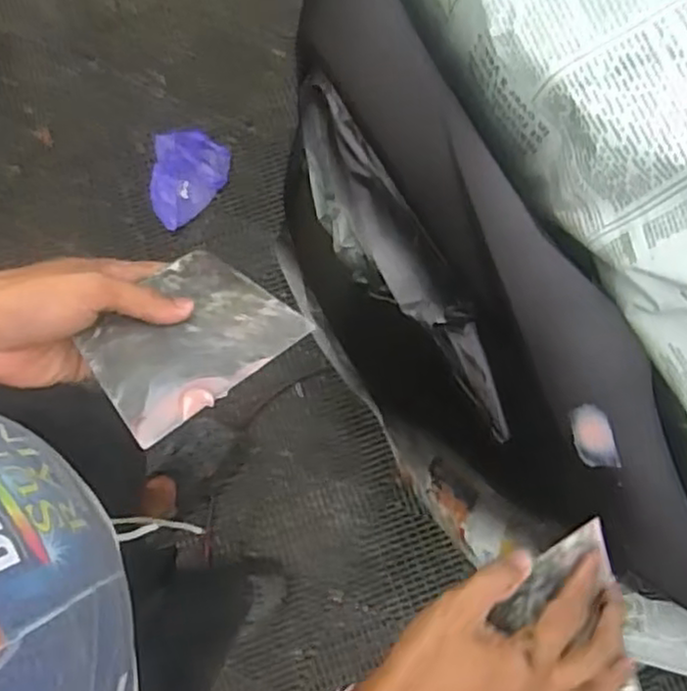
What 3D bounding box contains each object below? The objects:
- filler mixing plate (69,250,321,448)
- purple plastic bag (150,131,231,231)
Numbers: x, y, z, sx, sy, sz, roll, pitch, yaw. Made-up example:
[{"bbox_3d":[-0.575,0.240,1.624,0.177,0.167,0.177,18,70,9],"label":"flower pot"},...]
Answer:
[{"bbox_3d":[-0.101,-0.006,0.464,0.094,0.006,0.140,41,53,12],"label":"filler mixing plate"},{"bbox_3d":[-0.333,-0.361,1.525,0.161,0.058,0.211,3,77,1],"label":"purple plastic bag"}]

